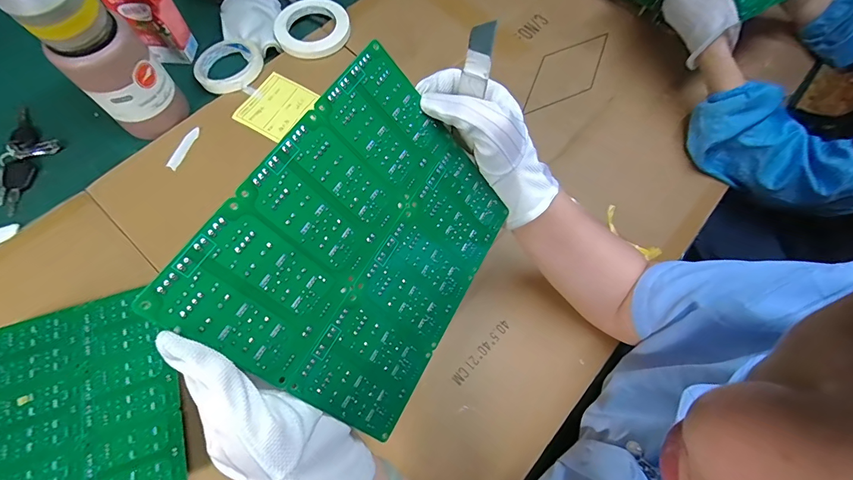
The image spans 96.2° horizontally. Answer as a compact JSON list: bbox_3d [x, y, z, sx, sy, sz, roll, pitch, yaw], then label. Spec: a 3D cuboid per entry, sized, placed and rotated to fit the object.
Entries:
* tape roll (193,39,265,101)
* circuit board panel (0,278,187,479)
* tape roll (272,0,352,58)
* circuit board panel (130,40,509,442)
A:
[{"bbox_3d":[-0.289,-0.254,0.557,0.096,0.016,0.109,-8,70,-5],"label":"tape roll"},{"bbox_3d":[-0.345,0.162,0.384,0.174,0.004,0.211,-16,69,-10],"label":"circuit board panel"},{"bbox_3d":[-0.177,-0.328,0.595,0.113,0.021,0.113,1,69,-2],"label":"tape roll"},{"bbox_3d":[-0.032,0.003,0.258,0.172,0.004,0.203,46,64,-29],"label":"circuit board panel"}]

